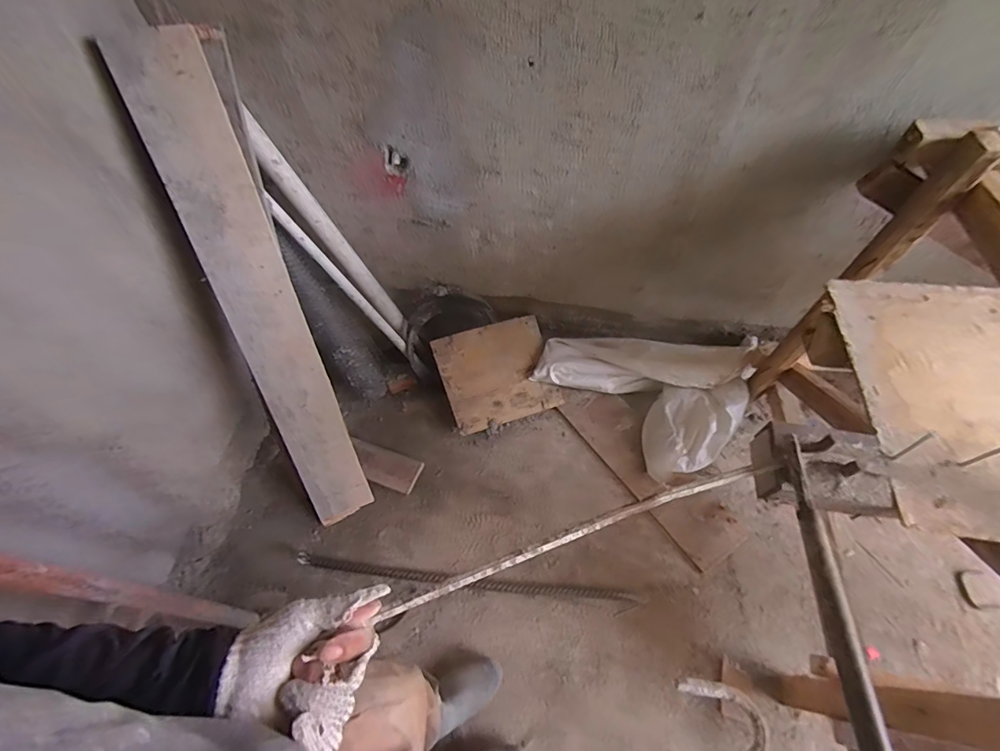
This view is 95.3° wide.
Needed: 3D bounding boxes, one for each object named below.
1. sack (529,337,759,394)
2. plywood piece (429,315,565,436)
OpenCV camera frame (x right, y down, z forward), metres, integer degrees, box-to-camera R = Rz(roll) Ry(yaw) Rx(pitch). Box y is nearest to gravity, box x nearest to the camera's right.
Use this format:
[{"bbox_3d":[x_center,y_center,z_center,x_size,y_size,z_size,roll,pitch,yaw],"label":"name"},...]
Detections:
[{"bbox_3d":[0.453,-0.044,1.534,0.651,0.210,0.169,4,58,6],"label":"sack"},{"bbox_3d":[-0.006,-0.009,1.554,0.367,0.025,0.332,-17,83,-9],"label":"plywood piece"}]

